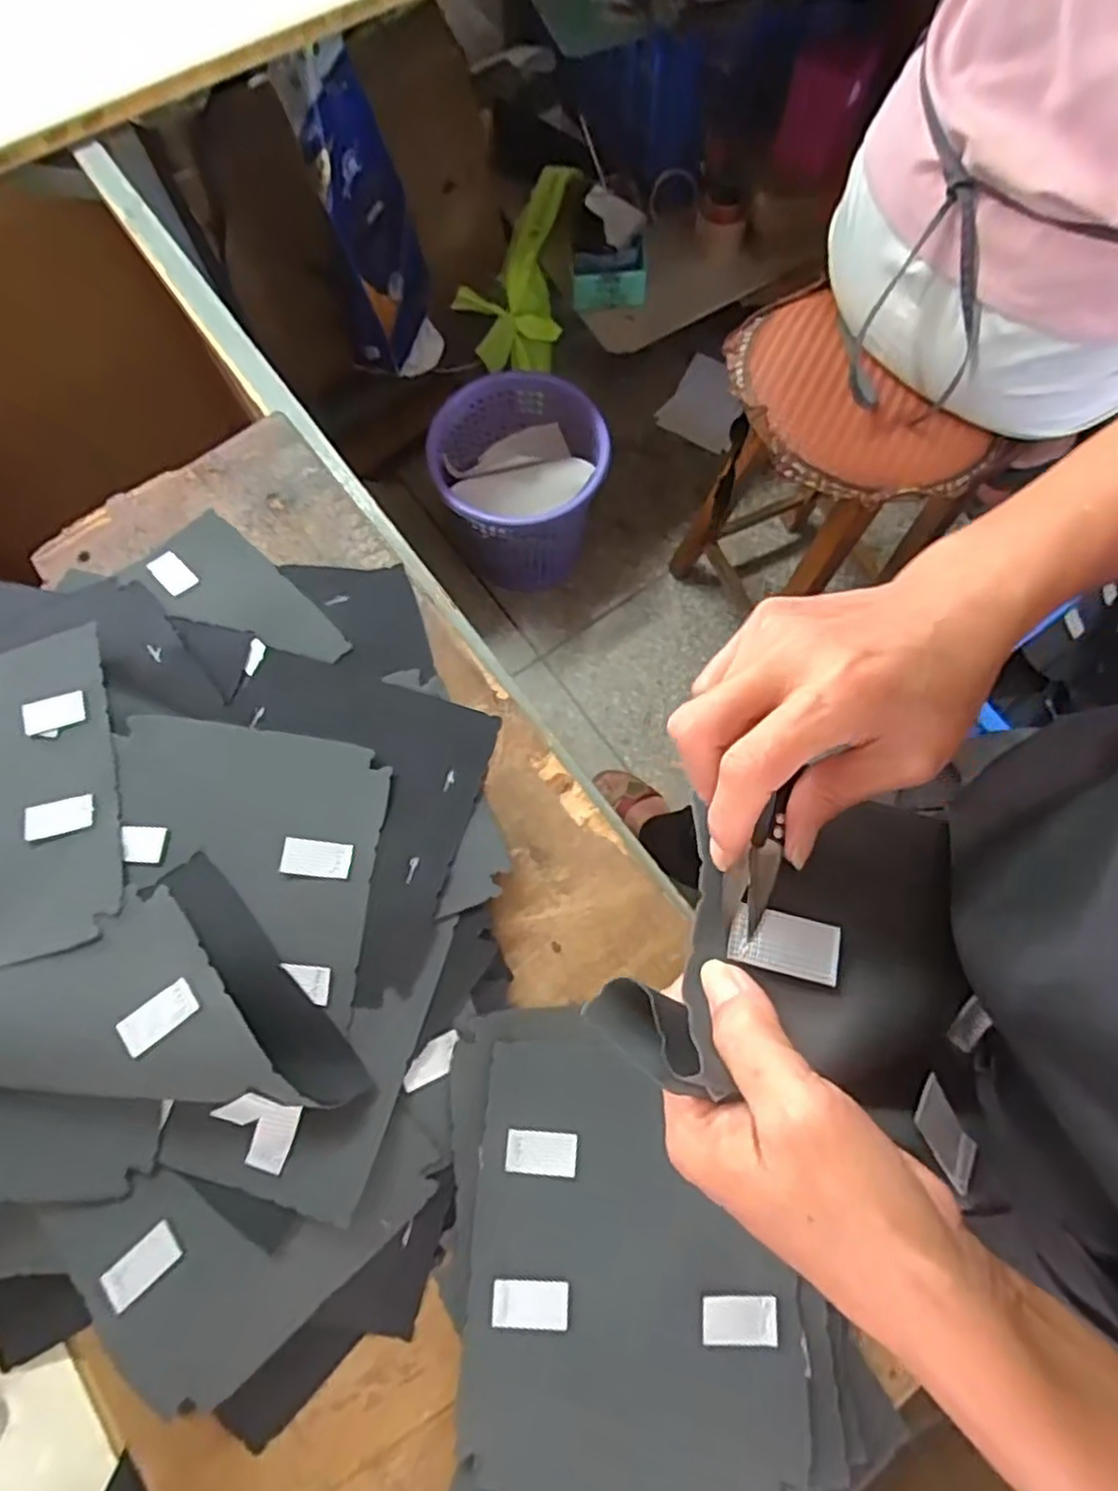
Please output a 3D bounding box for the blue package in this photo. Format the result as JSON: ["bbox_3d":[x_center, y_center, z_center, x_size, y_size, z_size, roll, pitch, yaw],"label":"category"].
[{"bbox_3d":[-0.296,-0.807,1.137,0.087,0.387,0.228,9,74,3],"label":"blue package"}]

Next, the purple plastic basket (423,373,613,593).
[{"bbox_3d":[-0.062,-0.440,1.296,0.276,0.304,0.283,0,73,0],"label":"purple plastic basket"}]

